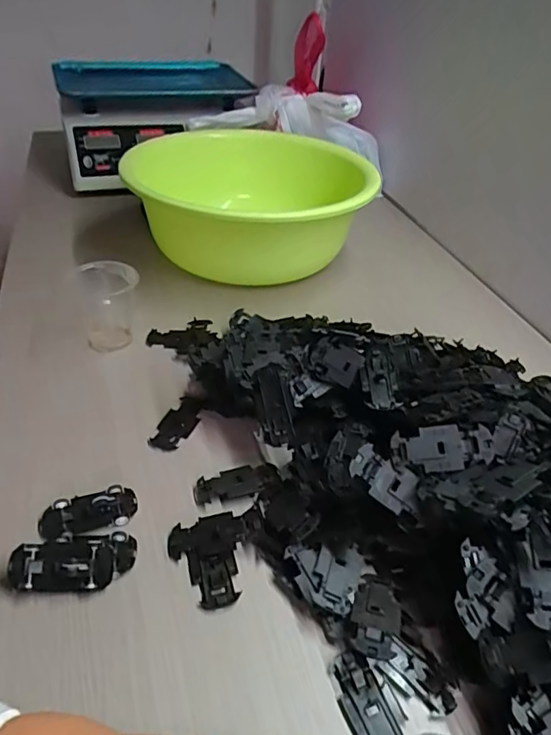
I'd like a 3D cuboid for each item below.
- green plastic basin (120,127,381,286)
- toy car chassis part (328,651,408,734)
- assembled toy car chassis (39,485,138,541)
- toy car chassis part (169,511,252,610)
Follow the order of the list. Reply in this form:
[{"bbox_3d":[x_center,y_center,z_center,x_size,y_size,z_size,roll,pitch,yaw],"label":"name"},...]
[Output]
[{"bbox_3d":[-0.036,-0.209,0.700,0.281,0.124,0.288,2,39,-2],"label":"green plastic basin"},{"bbox_3d":[0.055,0.194,0.302,0.032,0.004,0.064,-13,42,-19],"label":"toy car chassis part"},{"bbox_3d":[-0.137,0.105,0.387,0.068,0.011,0.030,-11,41,-17],"label":"assembled toy car chassis"},{"bbox_3d":[-0.043,0.131,0.366,0.053,0.010,0.065,-9,41,-15],"label":"toy car chassis part"}]

